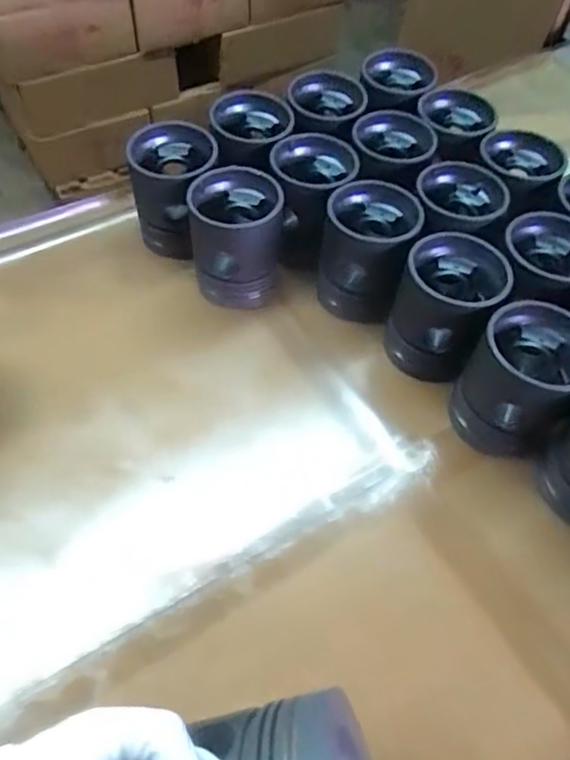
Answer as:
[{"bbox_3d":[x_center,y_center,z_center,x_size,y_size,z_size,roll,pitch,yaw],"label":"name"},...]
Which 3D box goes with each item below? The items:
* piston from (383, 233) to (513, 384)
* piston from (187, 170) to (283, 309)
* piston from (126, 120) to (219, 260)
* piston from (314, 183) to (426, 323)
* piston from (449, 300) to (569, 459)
[{"bbox_3d":[0.153,-0.068,0.554,0.089,0.105,0.093,1,55,-1],"label":"piston"},{"bbox_3d":[-0.050,-0.145,0.601,0.087,0.110,0.093,1,55,-1],"label":"piston"},{"bbox_3d":[-0.114,-0.203,0.637,0.098,0.114,0.088,-4,55,-5],"label":"piston"},{"bbox_3d":[0.083,-0.134,0.596,0.086,0.107,0.101,8,55,4],"label":"piston"},{"bbox_3d":[0.206,0.003,0.506,0.088,0.111,0.090,1,55,-1],"label":"piston"}]

